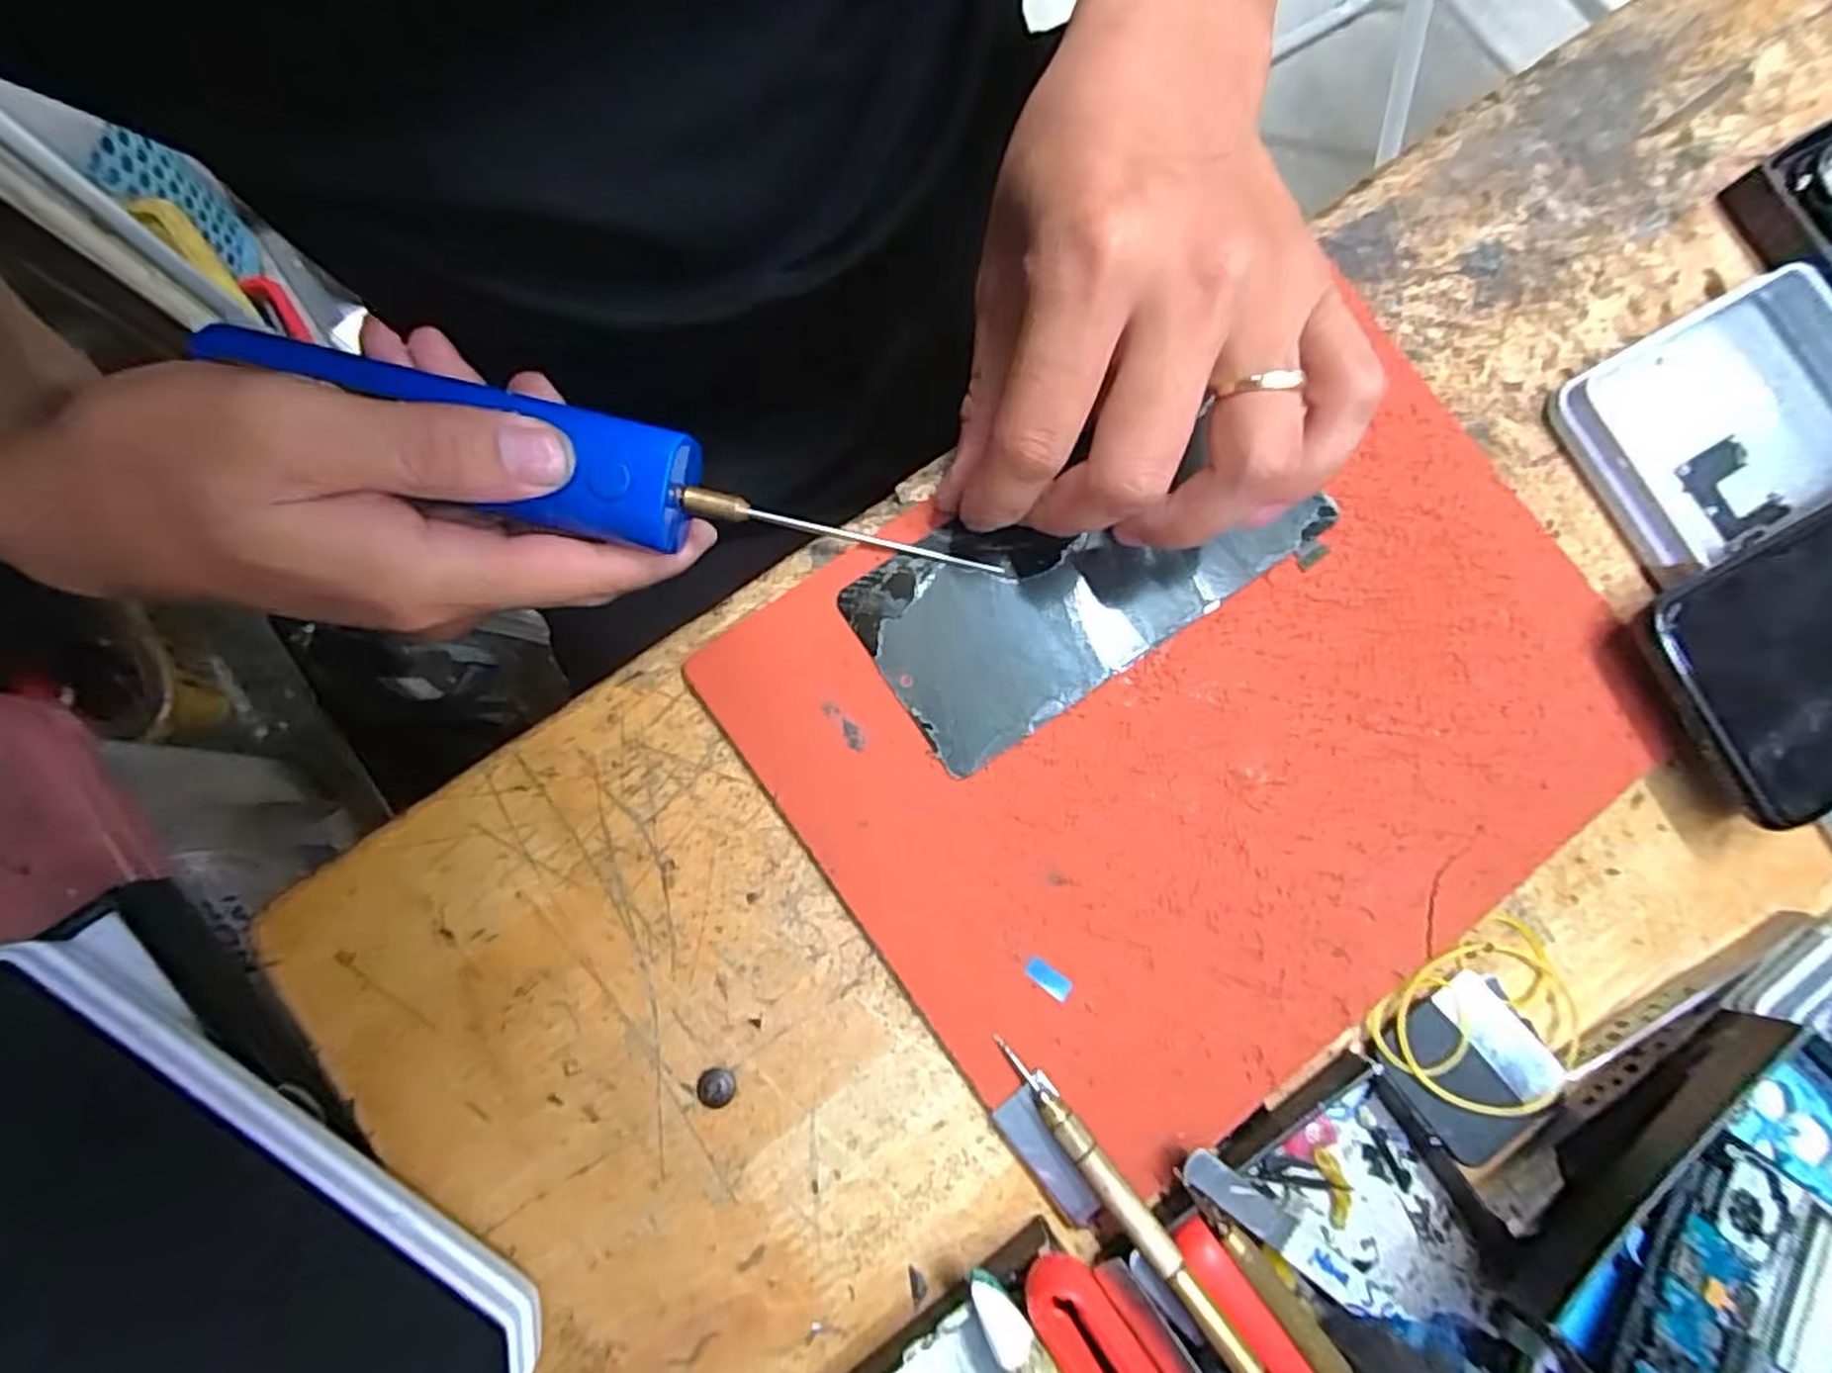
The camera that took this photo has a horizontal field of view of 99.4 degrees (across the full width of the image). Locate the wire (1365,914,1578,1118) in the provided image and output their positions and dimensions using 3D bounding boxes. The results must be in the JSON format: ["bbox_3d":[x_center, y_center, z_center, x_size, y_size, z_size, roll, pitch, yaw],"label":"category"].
[{"bbox_3d":[0.168,0.101,0.229,0.063,0.012,0.046,-26,83,-6],"label":"wire"}]

